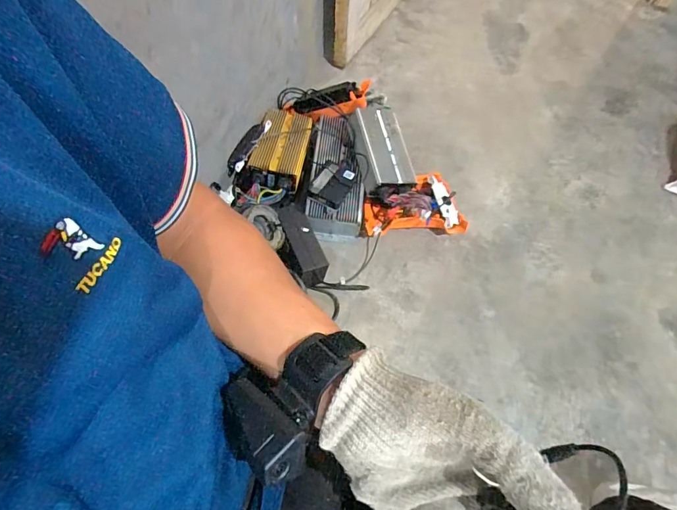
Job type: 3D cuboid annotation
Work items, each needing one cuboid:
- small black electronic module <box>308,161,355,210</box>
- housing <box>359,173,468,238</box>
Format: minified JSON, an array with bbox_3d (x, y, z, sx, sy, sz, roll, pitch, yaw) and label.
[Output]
[{"bbox_3d":[-0.014,-0.169,0.975,0.085,0.022,0.103,24,65,9],"label":"small black electronic module"},{"bbox_3d":[0.181,-0.131,1.035,0.252,0.095,0.171,-3,66,-3],"label":"housing"}]

